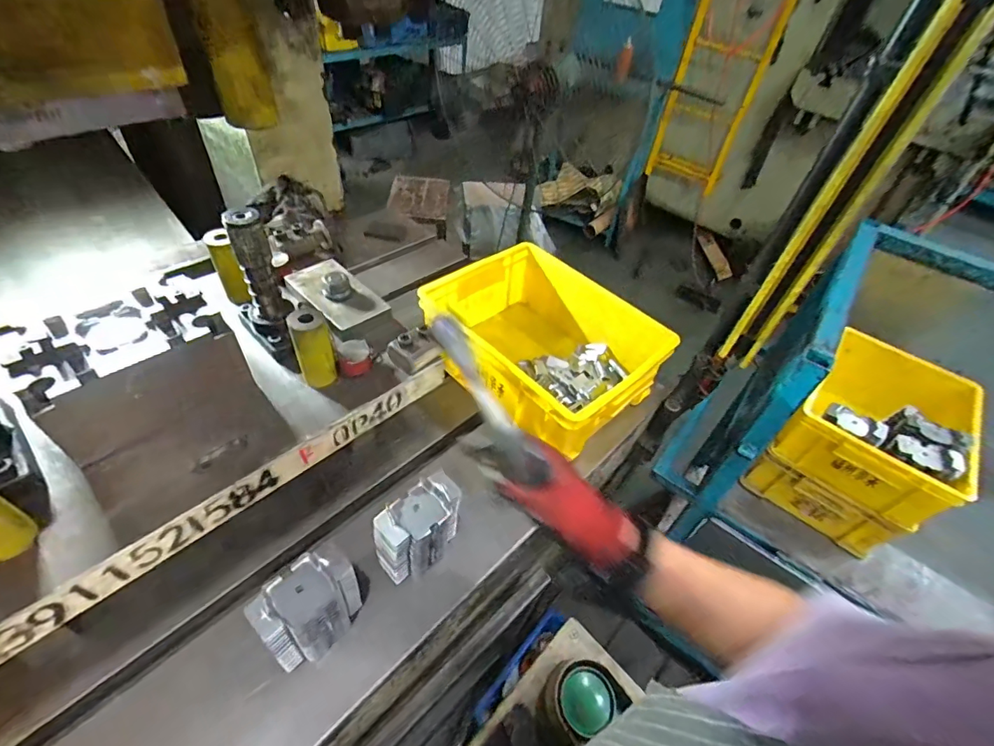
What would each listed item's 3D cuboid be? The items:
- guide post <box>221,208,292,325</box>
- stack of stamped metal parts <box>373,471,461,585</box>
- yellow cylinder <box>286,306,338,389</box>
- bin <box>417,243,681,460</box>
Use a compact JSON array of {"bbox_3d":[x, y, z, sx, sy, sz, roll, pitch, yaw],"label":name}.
[{"bbox_3d":[-0.285,-0.123,0.553,0.045,0.143,0.036,-17,51,-22],"label":"guide post"},{"bbox_3d":[-0.088,0.177,0.517,0.101,0.109,0.052,-29,56,-30],"label":"stack of stamped metal parts"},{"bbox_3d":[-0.215,-0.029,0.545,0.040,0.094,0.034,-17,51,-22],"label":"yellow cylinder"},{"bbox_3d":[0.071,-0.039,0.765,0.259,0.153,0.335,-33,58,-32],"label":"bin"}]

